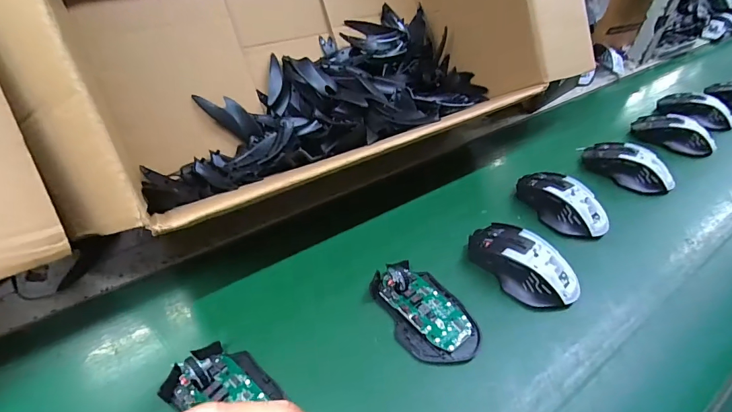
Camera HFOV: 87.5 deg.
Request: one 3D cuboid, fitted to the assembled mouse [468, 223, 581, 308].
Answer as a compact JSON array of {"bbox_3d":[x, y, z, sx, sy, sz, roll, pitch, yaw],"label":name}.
[{"bbox_3d":[0.166,0.060,0.409,0.061,0.041,0.114,-29,50,-31],"label":"assembled mouse"}]

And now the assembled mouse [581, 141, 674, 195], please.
[{"bbox_3d":[0.384,-0.060,0.560,0.064,0.041,0.115,-18,45,-22],"label":"assembled mouse"}]

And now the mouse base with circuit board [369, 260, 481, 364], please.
[{"bbox_3d":[0.058,0.096,0.369,0.072,0.030,0.110,-17,44,-21],"label":"mouse base with circuit board"}]

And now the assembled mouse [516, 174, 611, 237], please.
[{"bbox_3d":[0.248,-0.005,0.489,0.062,0.040,0.115,-18,45,-22],"label":"assembled mouse"}]

